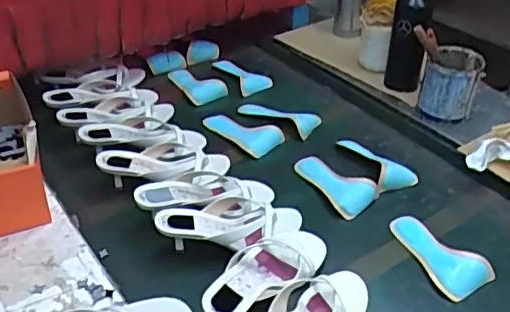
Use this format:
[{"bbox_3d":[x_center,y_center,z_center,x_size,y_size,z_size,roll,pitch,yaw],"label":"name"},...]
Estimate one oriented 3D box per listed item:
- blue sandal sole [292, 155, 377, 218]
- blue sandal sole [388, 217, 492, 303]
[{"bbox_3d":[0.127,0.041,1.007,0.099,0.026,0.175,-21,41,-27],"label":"blue sandal sole"},{"bbox_3d":[0.266,0.142,0.863,0.082,0.027,0.172,-17,39,-23],"label":"blue sandal sole"}]

